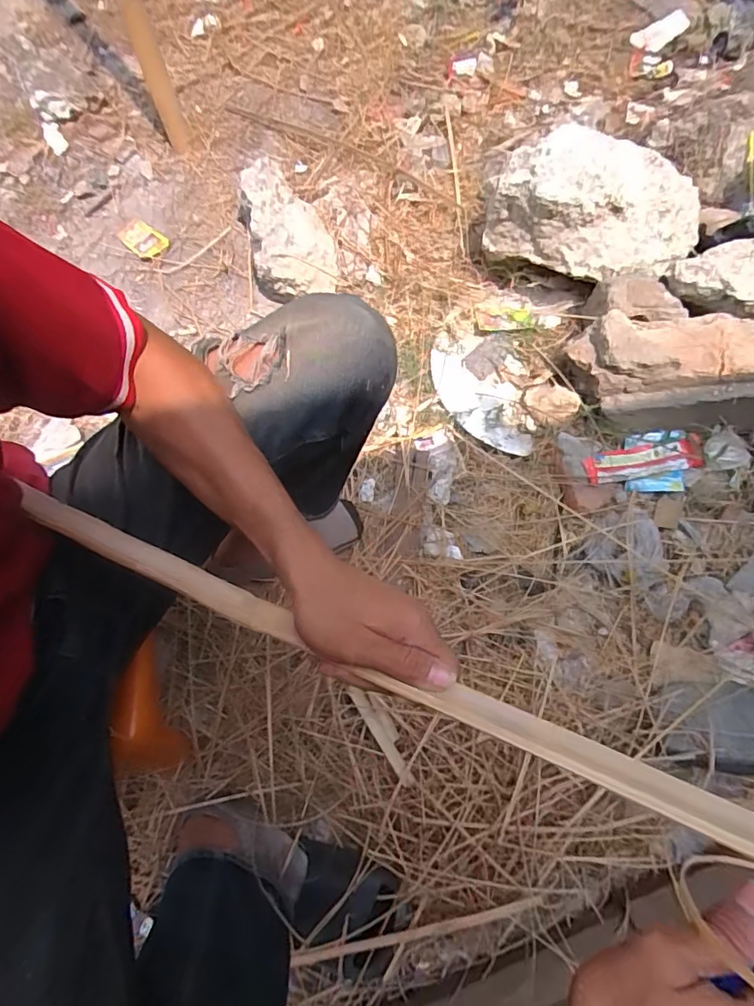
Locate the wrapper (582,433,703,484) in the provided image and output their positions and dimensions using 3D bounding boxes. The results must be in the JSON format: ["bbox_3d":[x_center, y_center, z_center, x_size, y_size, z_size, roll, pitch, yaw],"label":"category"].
[{"bbox_3d":[0.450,-0.073,0.874,0.209,0.034,0.058,-9,72,-5],"label":"wrapper"}]

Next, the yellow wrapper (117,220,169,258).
[{"bbox_3d":[-0.492,-0.557,1.070,0.100,0.012,0.060,33,74,9],"label":"yellow wrapper"}]

